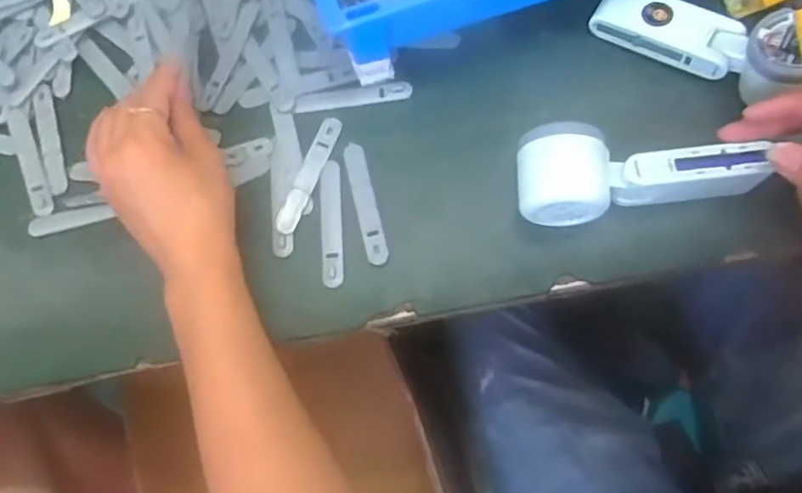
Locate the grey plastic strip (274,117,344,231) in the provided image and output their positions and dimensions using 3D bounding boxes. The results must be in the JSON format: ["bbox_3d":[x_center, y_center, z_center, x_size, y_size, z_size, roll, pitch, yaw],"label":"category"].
[{"bbox_3d":[-0.066,-0.053,0.480,0.016,0.004,0.094,20,74,8],"label":"grey plastic strip"}]

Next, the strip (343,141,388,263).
[{"bbox_3d":[-0.026,-0.033,0.477,0.014,0.004,0.094,-13,73,-3],"label":"strip"}]

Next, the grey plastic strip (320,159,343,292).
[{"bbox_3d":[-0.049,-0.017,0.472,0.014,0.004,0.093,-3,72,1],"label":"grey plastic strip"}]

